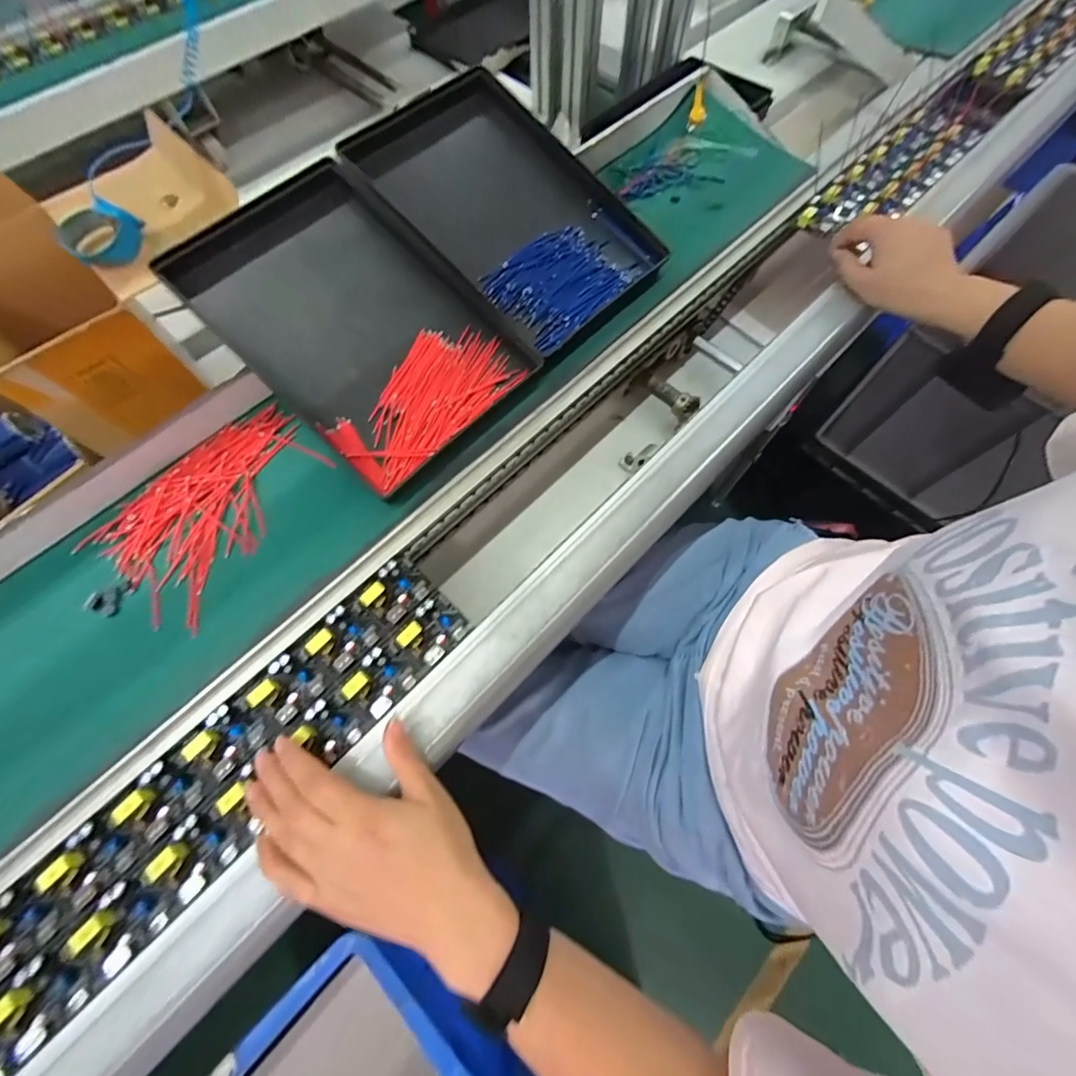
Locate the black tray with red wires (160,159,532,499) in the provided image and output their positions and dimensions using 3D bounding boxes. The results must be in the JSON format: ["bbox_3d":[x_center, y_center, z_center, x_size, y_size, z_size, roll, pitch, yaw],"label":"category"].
[{"bbox_3d":[-0.163,-0.195,0.411,0.283,0.028,0.194,44,76,2],"label":"black tray with red wires"}]

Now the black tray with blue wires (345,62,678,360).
[{"bbox_3d":[-0.029,-0.329,0.458,0.284,0.030,0.194,45,71,-2],"label":"black tray with blue wires"}]

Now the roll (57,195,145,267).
[{"bbox_3d":[-0.389,-0.271,0.406,0.052,0.025,0.055,28,71,12],"label":"roll"}]

